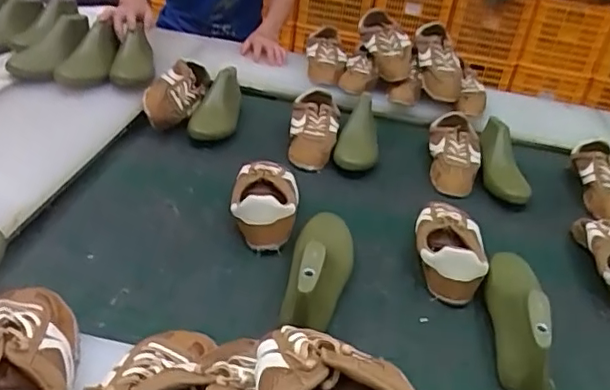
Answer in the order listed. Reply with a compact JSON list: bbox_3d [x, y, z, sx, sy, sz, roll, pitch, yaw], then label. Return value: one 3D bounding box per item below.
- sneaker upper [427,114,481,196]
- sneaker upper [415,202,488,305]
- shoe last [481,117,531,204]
[{"bbox_3d":[0.301,-0.086,1.184,0.104,0.074,0.272,12,32,7],"label":"sneaker upper"},{"bbox_3d":[0.219,0.073,0.900,0.095,0.071,0.210,10,31,4],"label":"sneaker upper"},{"bbox_3d":[0.398,-0.069,1.175,0.085,0.087,0.265,13,32,8],"label":"shoe last"}]

